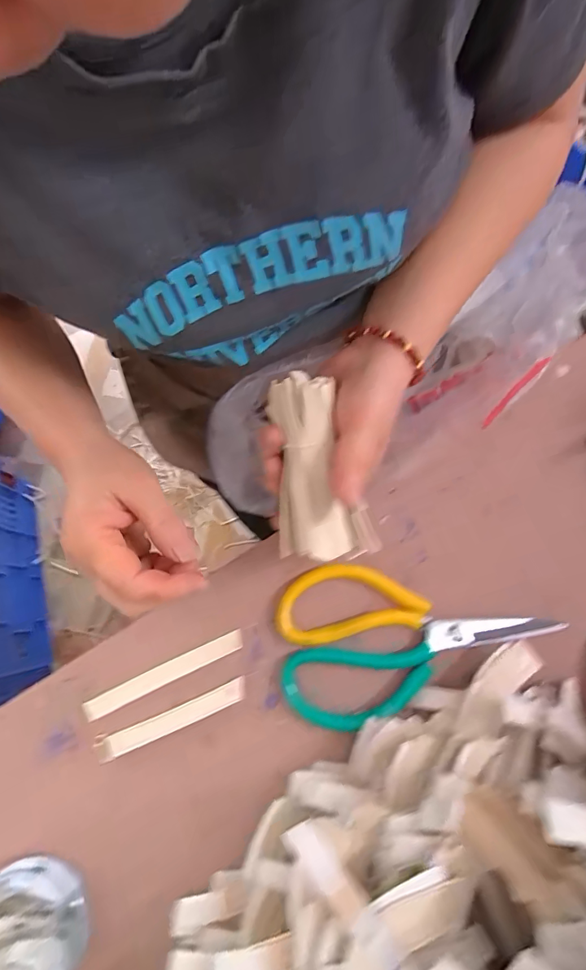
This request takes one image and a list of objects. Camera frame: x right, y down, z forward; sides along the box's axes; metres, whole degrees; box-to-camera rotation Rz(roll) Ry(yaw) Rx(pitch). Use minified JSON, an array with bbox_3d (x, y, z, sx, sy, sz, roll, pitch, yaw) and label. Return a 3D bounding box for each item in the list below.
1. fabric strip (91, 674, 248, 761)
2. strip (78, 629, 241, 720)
[{"bbox_3d":[-0.081,0.156,0.289,0.101,0.004,0.015,-21,76,-6],"label":"fabric strip"},{"bbox_3d":[-0.088,0.131,0.303,0.112,0.008,0.014,-24,76,-7],"label":"strip"}]

